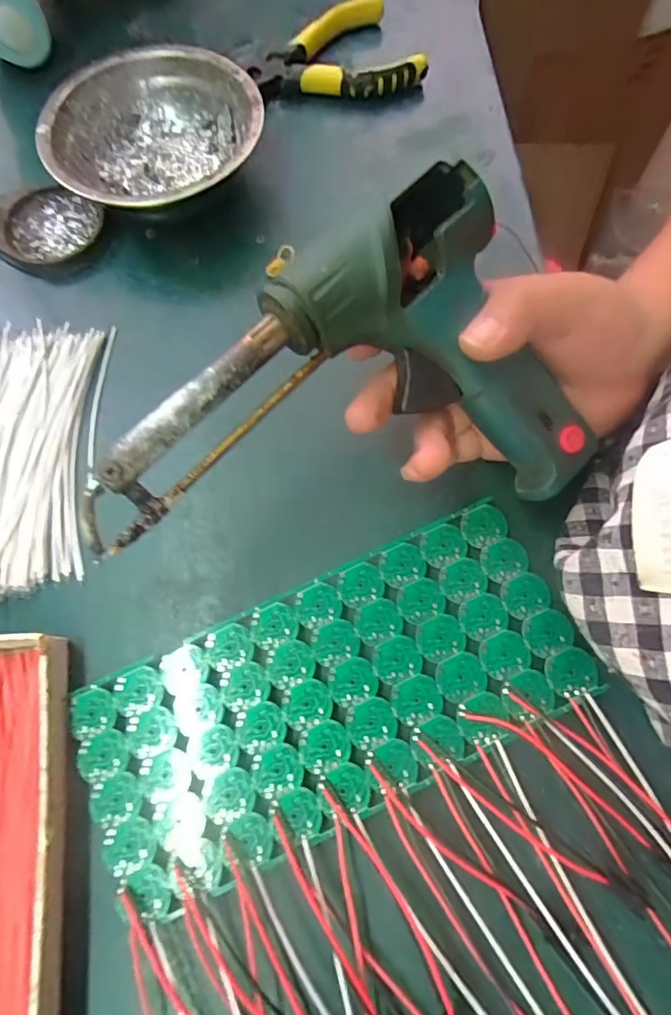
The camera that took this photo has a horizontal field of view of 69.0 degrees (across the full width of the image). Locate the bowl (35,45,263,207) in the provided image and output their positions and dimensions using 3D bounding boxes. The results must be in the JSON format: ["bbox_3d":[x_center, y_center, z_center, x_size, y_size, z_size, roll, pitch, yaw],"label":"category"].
[{"bbox_3d":[-0.107,-0.218,0.299,0.124,0.043,0.118,-1,77,4],"label":"bowl"}]

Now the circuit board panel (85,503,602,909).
[{"bbox_3d":[-0.002,0.079,0.215,0.216,0.006,0.090,-26,76,-2],"label":"circuit board panel"}]

